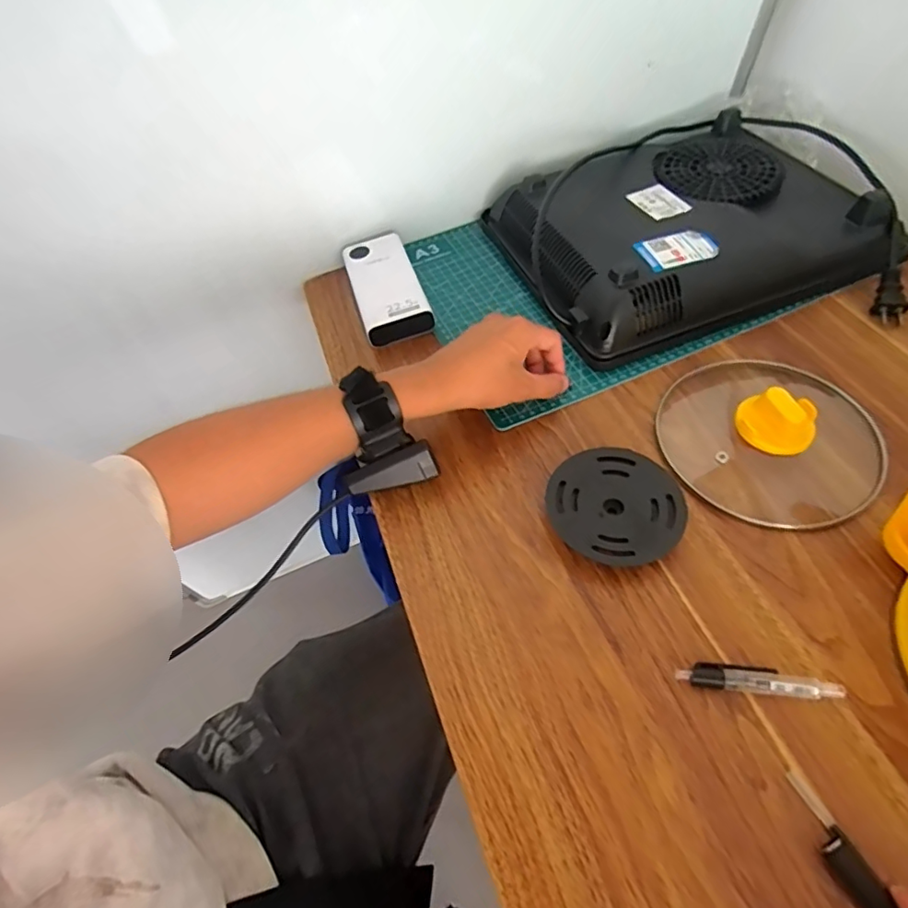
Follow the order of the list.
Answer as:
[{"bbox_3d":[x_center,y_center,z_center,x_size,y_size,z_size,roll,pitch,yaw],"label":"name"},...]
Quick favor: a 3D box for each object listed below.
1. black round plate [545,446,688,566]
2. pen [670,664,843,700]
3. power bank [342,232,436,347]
[{"bbox_3d":[0.116,0.038,0.395,0.092,0.019,0.092,-3,54,4],"label":"black round plate"},{"bbox_3d":[0.179,0.135,0.322,0.089,0.011,0.014,3,54,8],"label":"pen"},{"bbox_3d":[-0.072,-0.174,0.558,0.064,0.033,0.135,-17,54,-7],"label":"power bank"}]

